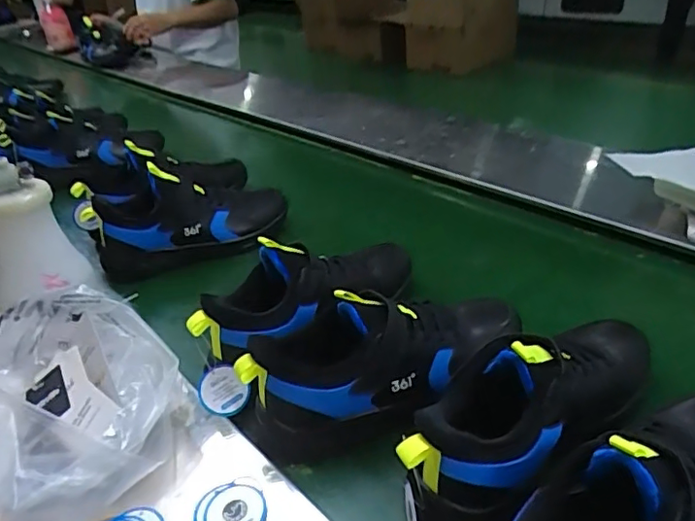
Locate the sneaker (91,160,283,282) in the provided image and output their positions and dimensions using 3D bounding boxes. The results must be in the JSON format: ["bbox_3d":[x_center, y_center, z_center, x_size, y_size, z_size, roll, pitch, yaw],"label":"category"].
[{"bbox_3d":[-0.231,-0.064,0.829,0.269,0.133,0.090,-15,36,-11],"label":"sneaker"}]

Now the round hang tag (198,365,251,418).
[{"bbox_3d":[-0.123,0.130,0.552,0.050,0.010,0.044,43,79,8],"label":"round hang tag"}]

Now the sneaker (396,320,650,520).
[{"bbox_3d":[0.170,0.118,0.473,0.288,0.118,0.103,-27,40,-26],"label":"sneaker"}]

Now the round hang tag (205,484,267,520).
[{"bbox_3d":[-0.089,0.202,0.453,0.044,0.007,0.041,-5,46,5],"label":"round hang tag"}]

